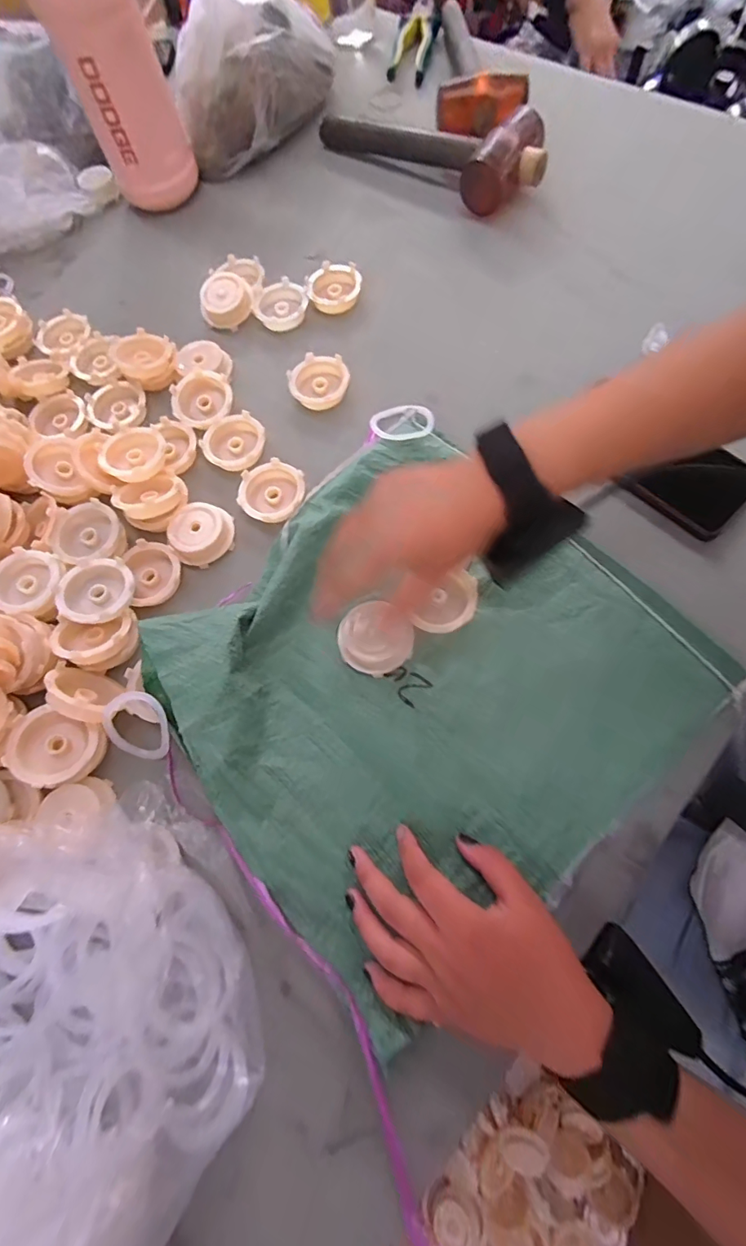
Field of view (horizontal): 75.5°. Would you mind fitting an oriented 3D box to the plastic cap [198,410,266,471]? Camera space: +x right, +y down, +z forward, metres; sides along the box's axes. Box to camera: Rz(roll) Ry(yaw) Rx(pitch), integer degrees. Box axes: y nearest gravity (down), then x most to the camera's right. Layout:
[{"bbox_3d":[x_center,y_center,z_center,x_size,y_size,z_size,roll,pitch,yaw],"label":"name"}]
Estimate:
[{"bbox_3d":[-0.129,-0.167,0.452,0.057,0.016,0.062,0,70,1],"label":"plastic cap"}]

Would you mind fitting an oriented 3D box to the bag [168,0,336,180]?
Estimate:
[{"bbox_3d":[-0.139,-0.659,0.576,0.190,0.128,0.134,-7,70,2],"label":"bag"}]

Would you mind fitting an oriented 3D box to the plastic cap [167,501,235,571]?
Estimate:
[{"bbox_3d":[-0.148,-0.079,0.414,0.055,0.021,0.050,0,70,1],"label":"plastic cap"}]

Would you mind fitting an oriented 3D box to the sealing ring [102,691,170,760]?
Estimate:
[{"bbox_3d":[-0.170,0.074,0.350,0.050,0.007,0.056,24,114,-6],"label":"sealing ring"}]

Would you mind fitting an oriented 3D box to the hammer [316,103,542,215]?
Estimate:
[{"bbox_3d":[0.063,-0.558,0.561,0.287,0.059,0.100,30,75,14],"label":"hammer"}]

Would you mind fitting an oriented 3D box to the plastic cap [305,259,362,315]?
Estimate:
[{"bbox_3d":[-0.042,-0.359,0.515,0.056,0.016,0.064,-8,70,2],"label":"plastic cap"}]

